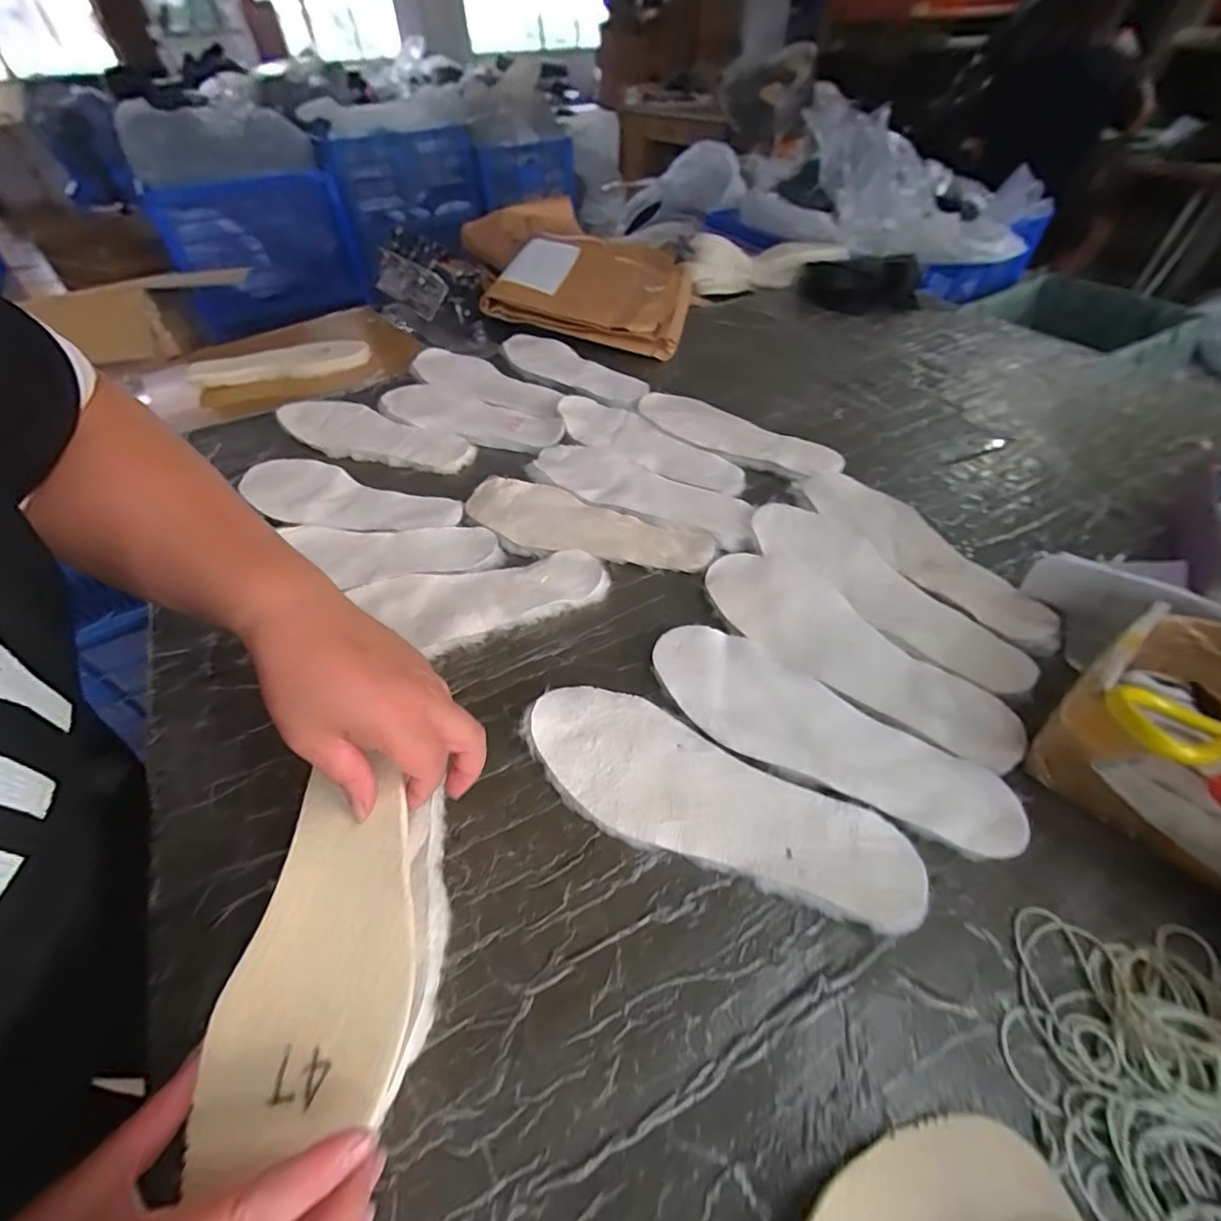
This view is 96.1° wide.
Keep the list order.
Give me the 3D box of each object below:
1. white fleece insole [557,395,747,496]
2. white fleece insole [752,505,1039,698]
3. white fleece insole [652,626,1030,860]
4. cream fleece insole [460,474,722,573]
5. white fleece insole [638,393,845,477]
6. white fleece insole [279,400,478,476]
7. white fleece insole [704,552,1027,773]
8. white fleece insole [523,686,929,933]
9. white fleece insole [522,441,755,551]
[{"bbox_3d":[0.037,-0.199,0.644,0.261,0.009,0.086,33,56,28],"label":"white fleece insole"},{"bbox_3d":[0.233,-0.022,0.478,0.083,0.009,0.255,-30,53,-24],"label":"white fleece insole"},{"bbox_3d":[0.145,0.082,0.390,0.253,0.009,0.088,25,52,22],"label":"white fleece insole"},{"bbox_3d":[-0.028,-0.081,0.543,0.252,0.013,0.081,17,50,16],"label":"cream fleece insole"},{"bbox_3d":[0.149,-0.213,0.659,0.254,0.010,0.083,27,53,24],"label":"white fleece insole"},{"bbox_3d":[-0.295,-0.212,0.673,0.267,0.014,0.085,21,55,15],"label":"white fleece insole"},{"bbox_3d":[0.184,0.027,0.436,0.088,0.007,0.260,-34,55,-27],"label":"white fleece insole"},{"bbox_3d":[0.059,0.120,0.351,0.255,0.005,0.091,25,52,22],"label":"white fleece insole"},{"bbox_3d":[0.029,-0.128,0.581,0.259,0.008,0.082,24,52,21],"label":"white fleece insole"}]

